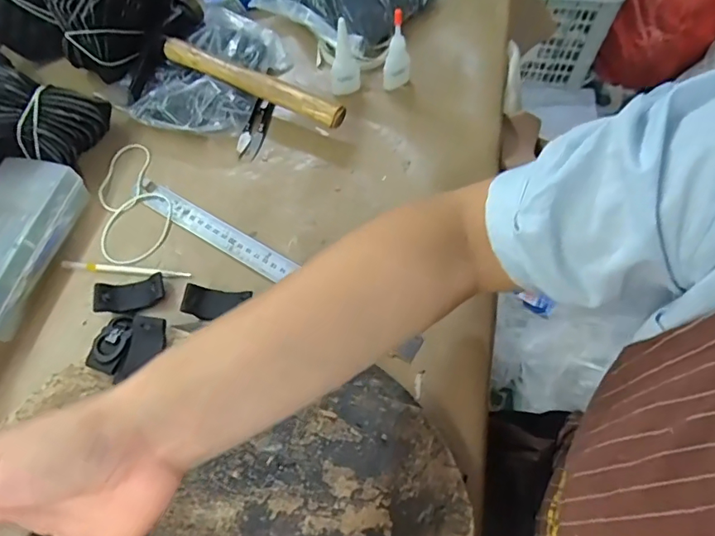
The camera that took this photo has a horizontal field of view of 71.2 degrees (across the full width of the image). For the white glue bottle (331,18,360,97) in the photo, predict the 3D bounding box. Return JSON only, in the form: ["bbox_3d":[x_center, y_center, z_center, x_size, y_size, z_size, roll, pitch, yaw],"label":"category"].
[{"bbox_3d":[-0.014,-0.215,0.513,0.031,0.083,0.019,-9,63,-2],"label":"white glue bottle"}]

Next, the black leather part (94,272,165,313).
[{"bbox_3d":[-0.199,0.023,0.439,0.056,0.016,0.030,-18,63,-6],"label":"black leather part"}]

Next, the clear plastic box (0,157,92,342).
[{"bbox_3d":[-0.312,-0.018,0.448,0.074,0.051,0.163,9,64,8],"label":"clear plastic box"}]

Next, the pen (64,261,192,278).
[{"bbox_3d":[-0.213,0.002,0.459,0.118,0.009,0.007,4,63,5],"label":"pen"}]

